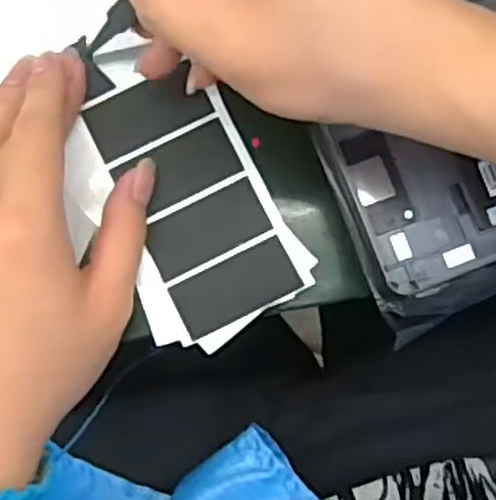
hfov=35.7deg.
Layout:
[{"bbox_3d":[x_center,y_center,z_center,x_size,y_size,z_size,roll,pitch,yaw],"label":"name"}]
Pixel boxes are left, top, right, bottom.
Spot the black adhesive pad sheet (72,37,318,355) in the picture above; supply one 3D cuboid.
[{"bbox_3d":[-0.029,-0.025,0.312,0.067,0.008,0.122,-29,87,-6],"label":"black adhesive pad sheet"}]

